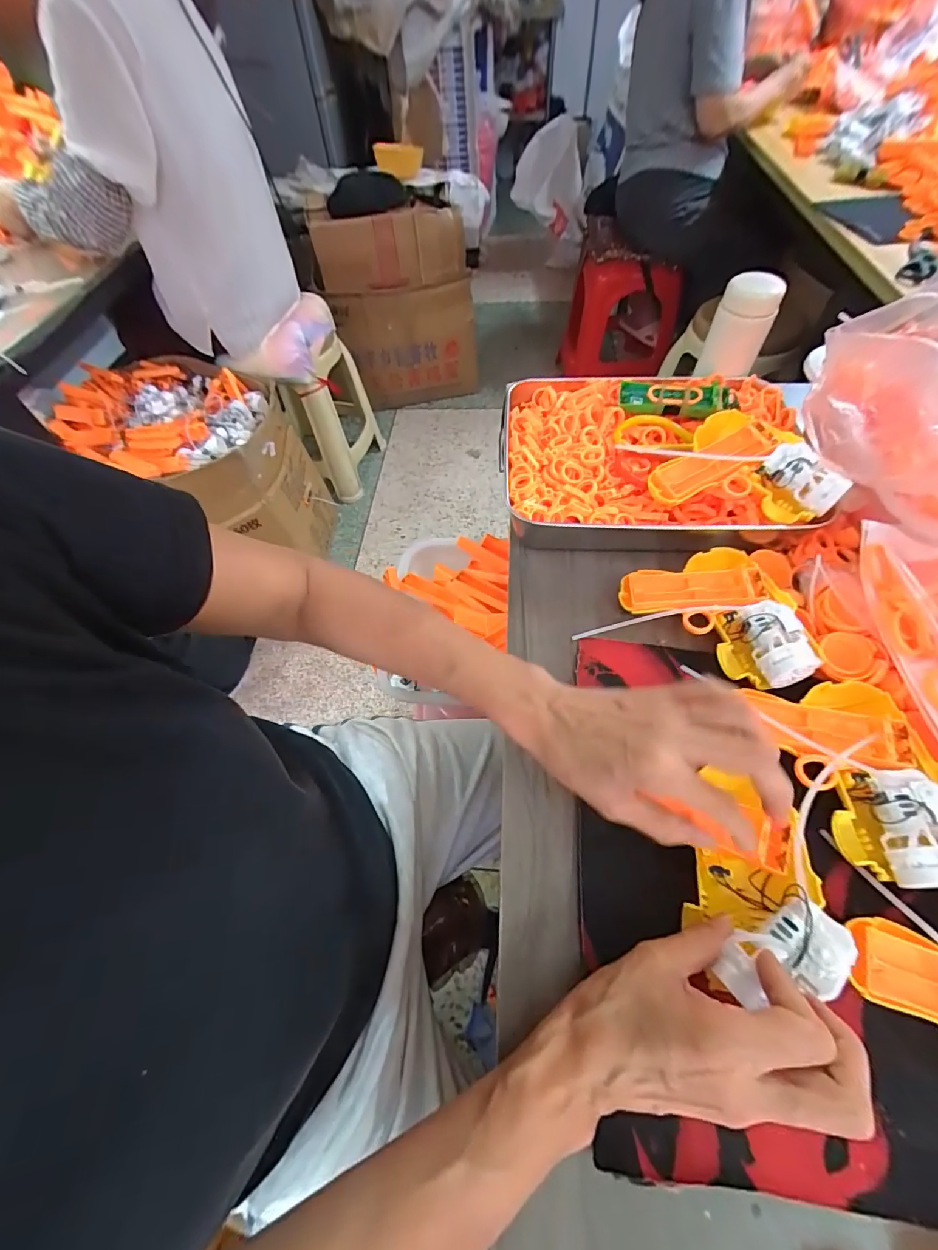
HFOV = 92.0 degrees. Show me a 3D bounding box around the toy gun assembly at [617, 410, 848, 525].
[{"bbox_3d":[0.244,-0.154,0.429,0.159,0.038,0.108,2,57,4],"label":"toy gun assembly"}]

